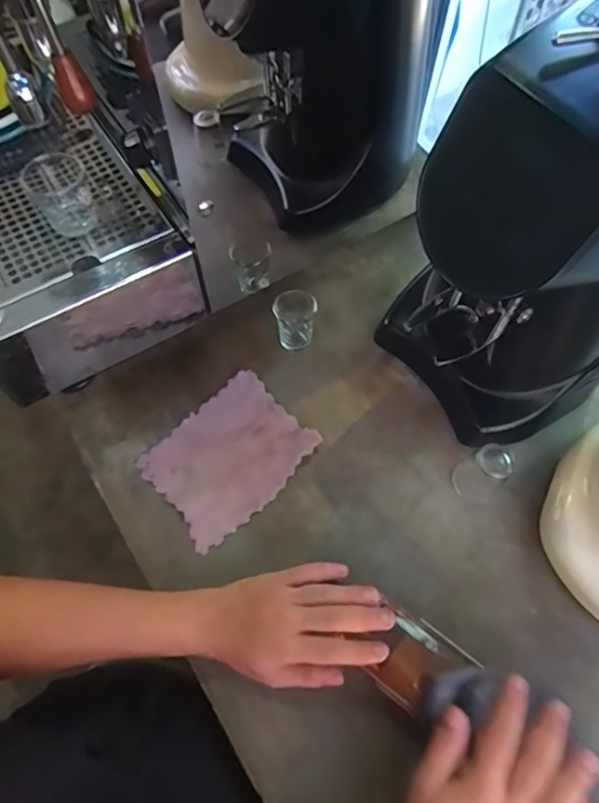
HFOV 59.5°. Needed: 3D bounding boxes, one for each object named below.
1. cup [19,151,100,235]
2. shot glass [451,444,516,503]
[{"bbox_3d":[-0.216,-0.189,0.475,0.051,0.055,0.053,0,62,0],"label":"cup"},{"bbox_3d":[0.181,0.069,0.517,0.047,0.055,0.043,0,63,0],"label":"shot glass"}]

